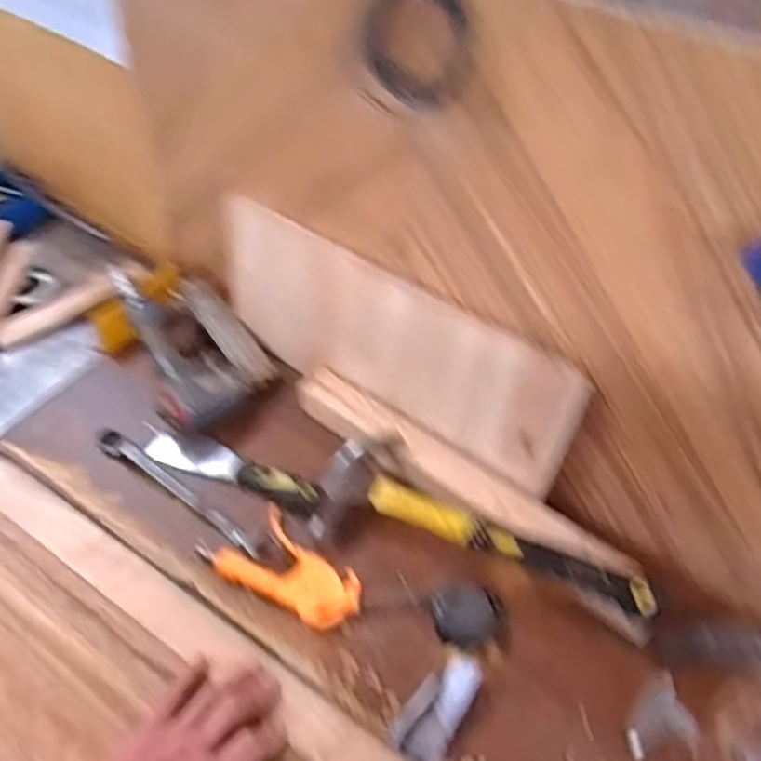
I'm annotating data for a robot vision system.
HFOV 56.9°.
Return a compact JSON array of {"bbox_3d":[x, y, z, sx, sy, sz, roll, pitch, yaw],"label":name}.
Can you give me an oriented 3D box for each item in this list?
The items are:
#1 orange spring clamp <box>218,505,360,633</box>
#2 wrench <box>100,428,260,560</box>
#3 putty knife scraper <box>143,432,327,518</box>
[{"bbox_3d":[-0.088,0.186,0.673,0.136,0.020,0.081,34,58,25],"label":"orange spring clamp"},{"bbox_3d":[-0.213,0.113,0.738,0.240,0.010,0.025,29,56,21],"label":"wrench"},{"bbox_3d":[-0.163,0.099,0.761,0.228,0.029,0.047,15,48,26],"label":"putty knife scraper"}]

